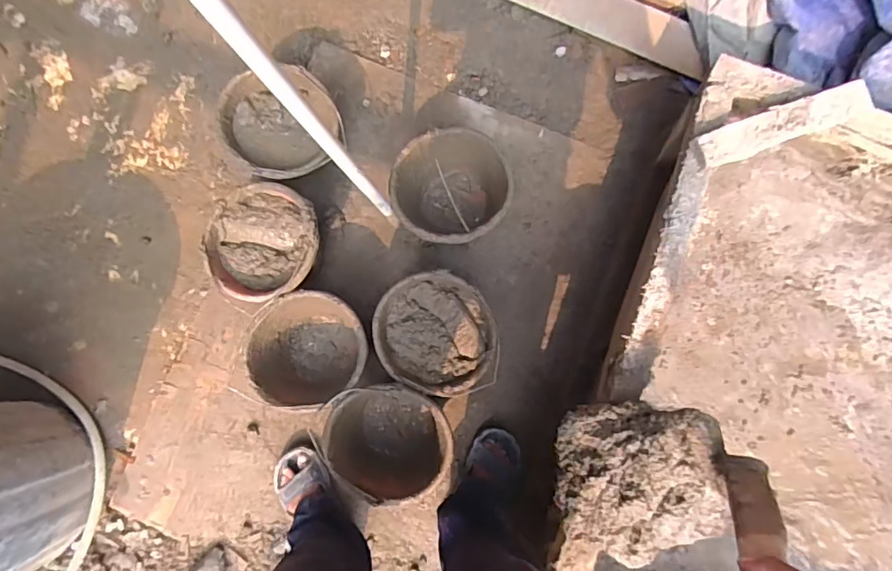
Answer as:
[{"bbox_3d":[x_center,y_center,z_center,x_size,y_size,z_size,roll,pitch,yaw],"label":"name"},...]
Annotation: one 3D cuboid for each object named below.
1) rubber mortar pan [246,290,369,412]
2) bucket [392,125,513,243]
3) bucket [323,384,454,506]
[{"bbox_3d":[-0.275,0.136,1.100,0.234,0.167,0.228,0,85,3],"label":"rubber mortar pan"},{"bbox_3d":[0.019,-0.200,1.134,0.236,0.203,0.238,0,85,3],"label":"bucket"},{"bbox_3d":[-0.110,0.323,1.092,0.274,0.202,0.246,36,88,5],"label":"bucket"}]

